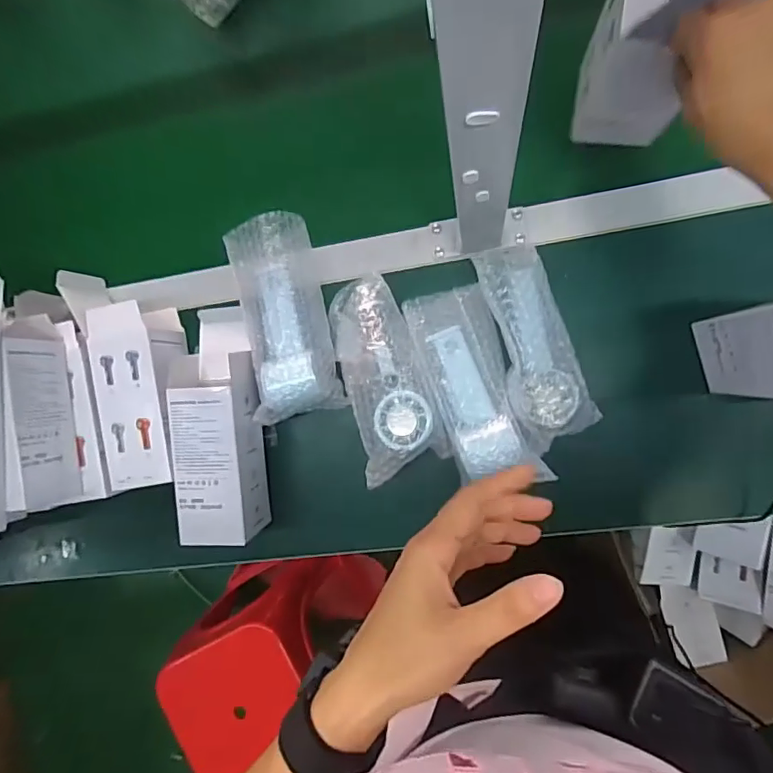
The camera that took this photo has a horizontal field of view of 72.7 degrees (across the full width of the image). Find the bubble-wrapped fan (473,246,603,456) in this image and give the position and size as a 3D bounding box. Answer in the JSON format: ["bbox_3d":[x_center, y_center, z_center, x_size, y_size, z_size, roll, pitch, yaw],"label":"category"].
[{"bbox_3d":[0.137,-0.036,0.486,0.072,0.062,0.185,-21,87,9],"label":"bubble-wrapped fan"}]

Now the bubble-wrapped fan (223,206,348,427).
[{"bbox_3d":[-0.109,-0.070,0.546,0.091,0.052,0.202,-14,88,10],"label":"bubble-wrapped fan"}]

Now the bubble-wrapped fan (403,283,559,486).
[{"bbox_3d":[0.085,-0.001,0.514,0.081,0.043,0.197,-21,87,9],"label":"bubble-wrapped fan"}]

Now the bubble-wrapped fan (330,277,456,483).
[{"bbox_3d":[-0.005,-0.013,0.533,0.088,0.048,0.207,-17,87,10],"label":"bubble-wrapped fan"}]

